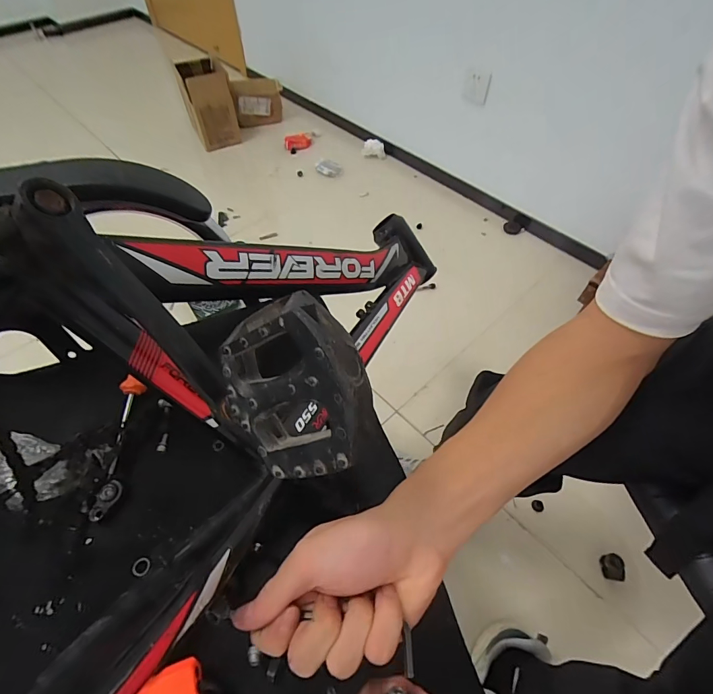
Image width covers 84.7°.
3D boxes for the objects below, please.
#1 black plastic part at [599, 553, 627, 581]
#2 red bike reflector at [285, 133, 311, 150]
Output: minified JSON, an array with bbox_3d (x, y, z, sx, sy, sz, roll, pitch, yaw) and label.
[{"bbox_3d":[0.478,0.411,0.730,0.035,0.024,0.043,3,55,1],"label":"black plastic part"},{"bbox_3d":[-0.233,-0.815,1.562,0.109,0.052,0.043,-12,56,-9],"label":"red bike reflector"}]

